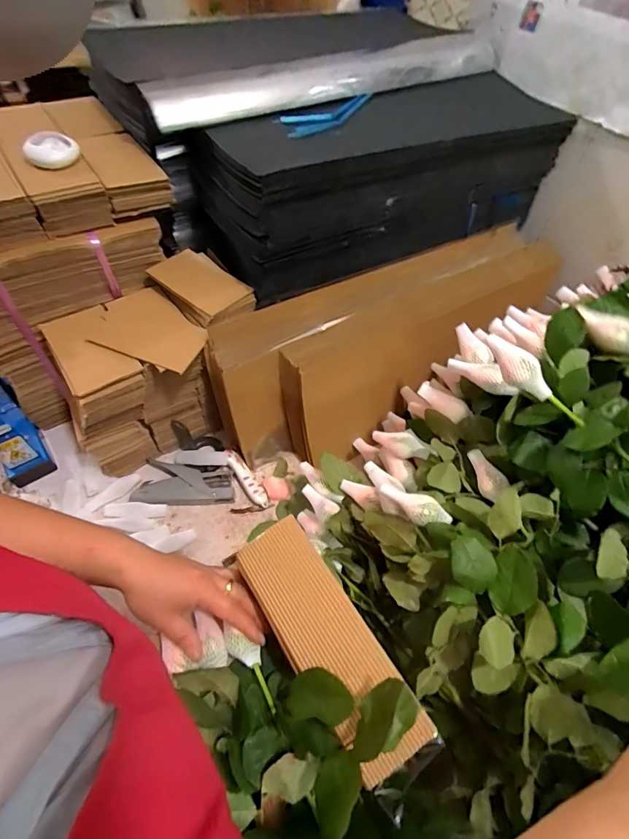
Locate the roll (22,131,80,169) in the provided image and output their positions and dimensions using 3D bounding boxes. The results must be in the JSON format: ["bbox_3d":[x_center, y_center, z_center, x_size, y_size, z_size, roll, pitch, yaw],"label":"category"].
[{"bbox_3d":[-0.328,-0.336,0.513,0.059,0.021,0.059,-22,60,-17],"label":"roll"}]

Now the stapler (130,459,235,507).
[{"bbox_3d":[-0.197,0.099,0.640,0.144,0.025,0.072,6,56,0],"label":"stapler"}]

